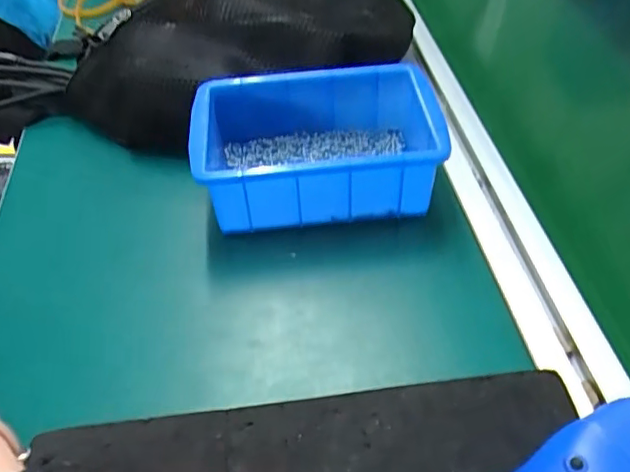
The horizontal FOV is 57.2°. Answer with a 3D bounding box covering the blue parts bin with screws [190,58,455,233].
[{"bbox_3d":[0.004,-0.056,0.370,0.153,0.057,0.104,-8,47,-4],"label":"blue parts bin with screws"}]

